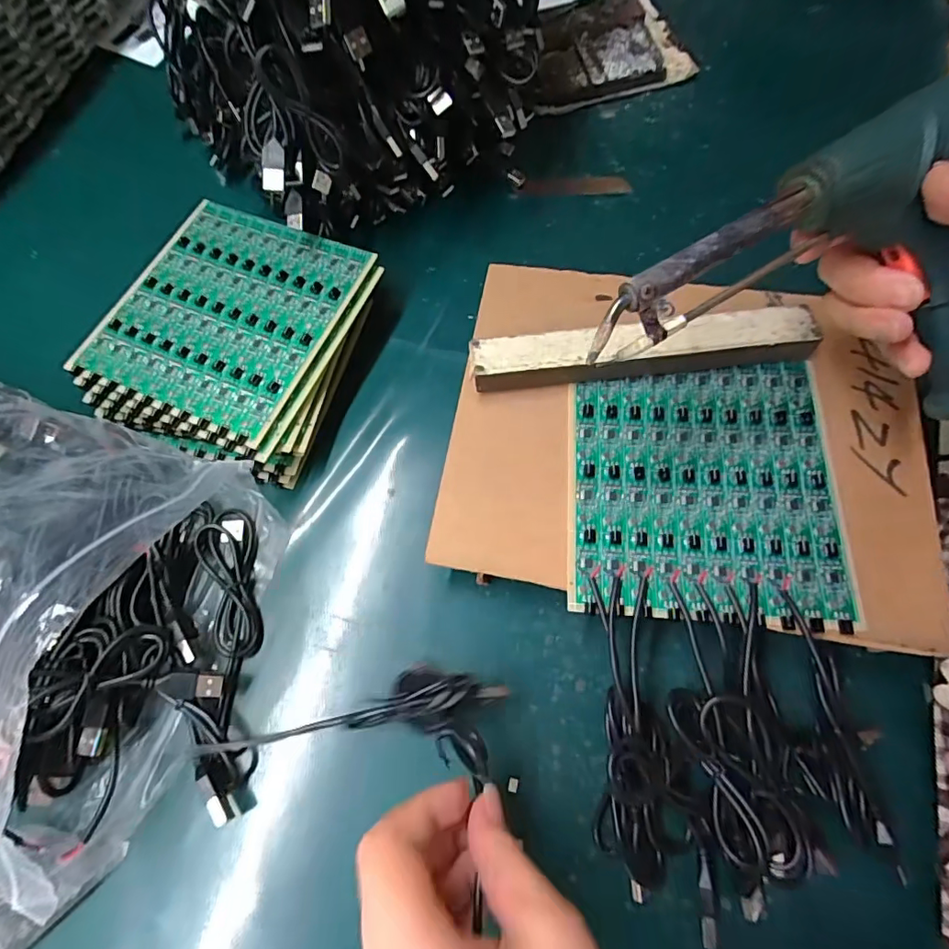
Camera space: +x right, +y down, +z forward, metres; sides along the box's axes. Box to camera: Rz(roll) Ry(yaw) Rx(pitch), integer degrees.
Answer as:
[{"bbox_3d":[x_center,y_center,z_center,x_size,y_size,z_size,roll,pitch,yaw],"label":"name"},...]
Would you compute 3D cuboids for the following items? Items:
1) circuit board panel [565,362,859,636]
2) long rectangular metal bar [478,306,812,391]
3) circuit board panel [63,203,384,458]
[{"bbox_3d":[0.122,0.005,0.279,0.138,0.006,0.146,3,68,3],"label":"circuit board panel"},{"bbox_3d":[0.096,-0.073,0.301,0.194,0.026,0.032,-7,68,-1],"label":"long rectangular metal bar"},{"bbox_3d":[-0.164,-0.105,0.336,0.142,0.010,0.161,21,70,10],"label":"circuit board panel"}]

